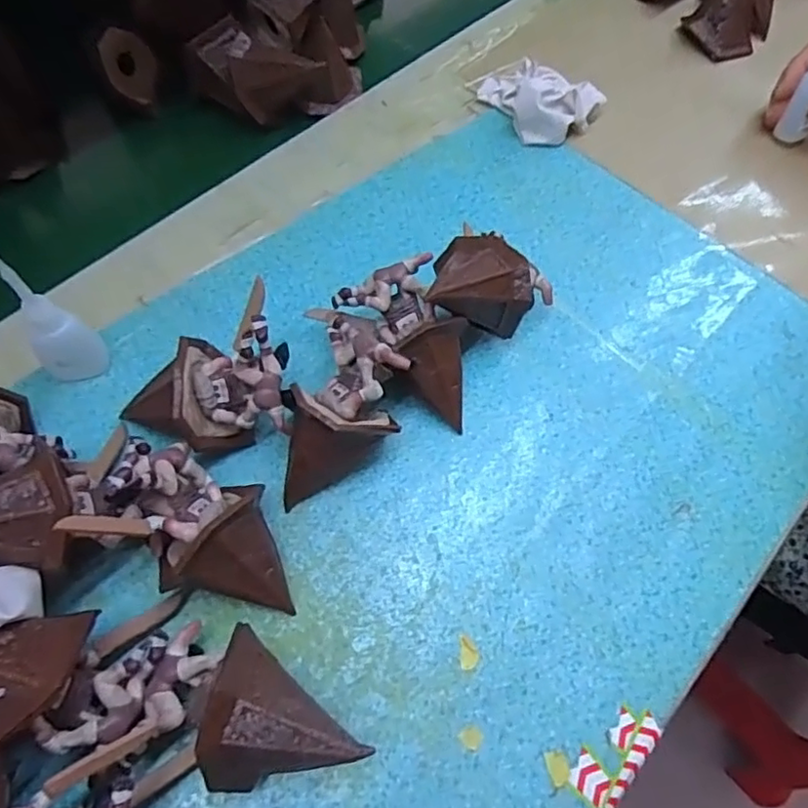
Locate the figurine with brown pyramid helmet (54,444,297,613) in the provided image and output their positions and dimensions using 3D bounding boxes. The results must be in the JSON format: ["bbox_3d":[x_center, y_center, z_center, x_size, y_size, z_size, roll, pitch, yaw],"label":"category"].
[{"bbox_3d":[-0.100,0.064,0.310,0.098,0.067,0.063,28,65,11],"label":"figurine with brown pyramid helmet"}]

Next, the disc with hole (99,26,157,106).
[{"bbox_3d":[-0.211,-0.260,0.475,0.006,0.046,0.046,10,87,36],"label":"disc with hole"}]

